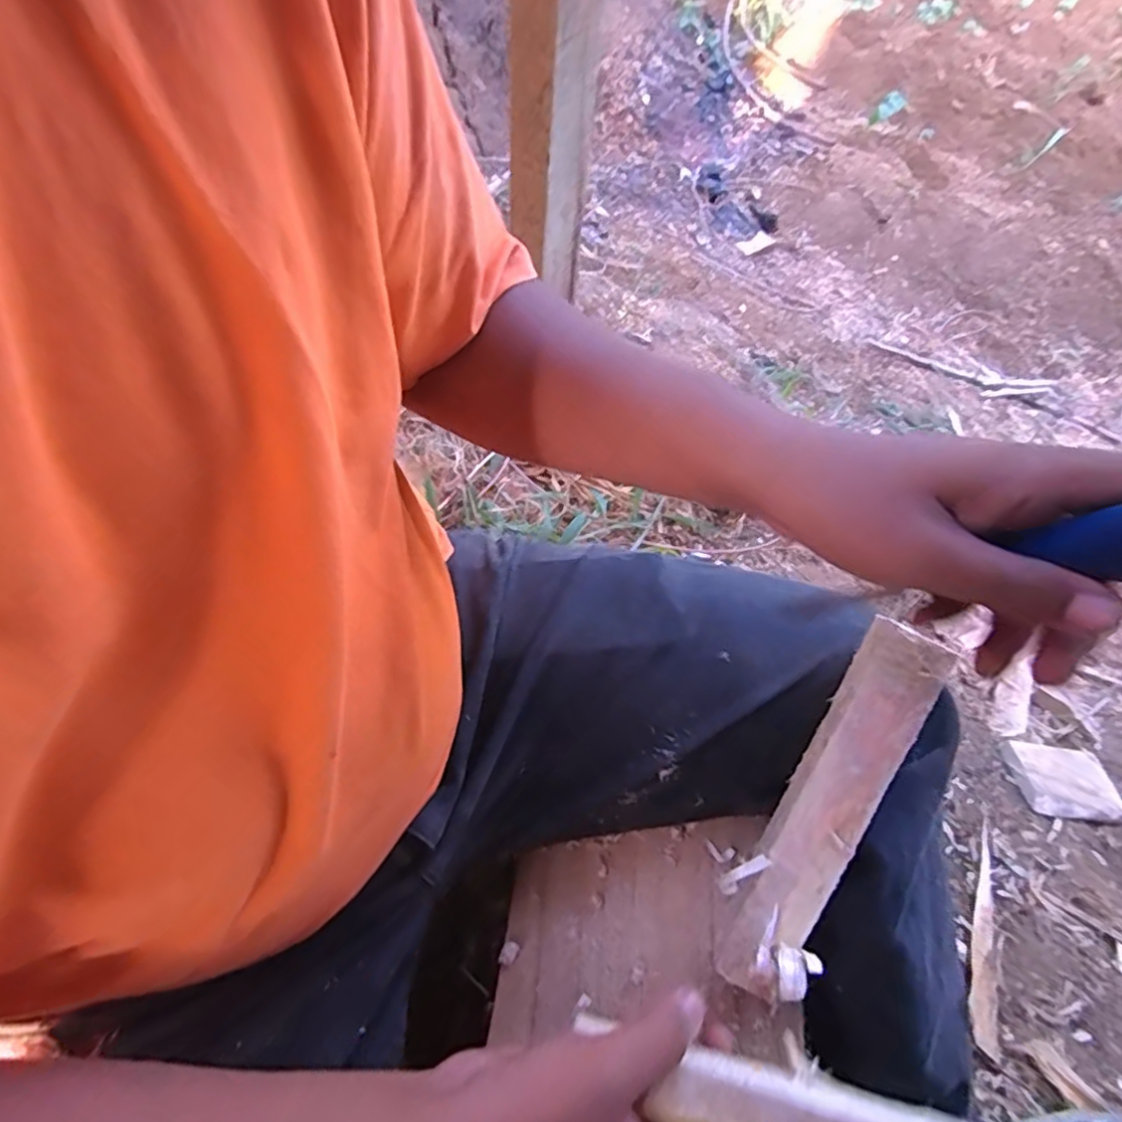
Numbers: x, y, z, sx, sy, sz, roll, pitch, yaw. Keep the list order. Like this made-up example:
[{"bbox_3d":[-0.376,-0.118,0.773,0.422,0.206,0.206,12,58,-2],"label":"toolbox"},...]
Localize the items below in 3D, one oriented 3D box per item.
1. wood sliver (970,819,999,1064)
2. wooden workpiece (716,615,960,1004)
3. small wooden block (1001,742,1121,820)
[{"bbox_3d":[0.457,0.394,0.697,0.033,0.011,0.243,27,45,11],"label":"wood sliver"},{"bbox_3d":[0.153,0.148,0.377,0.048,0.023,0.231,28,96,26],"label":"wooden workpiece"},{"bbox_3d":[0.689,0.300,0.876,0.202,0.020,0.094,13,60,-20],"label":"small wooden block"}]

